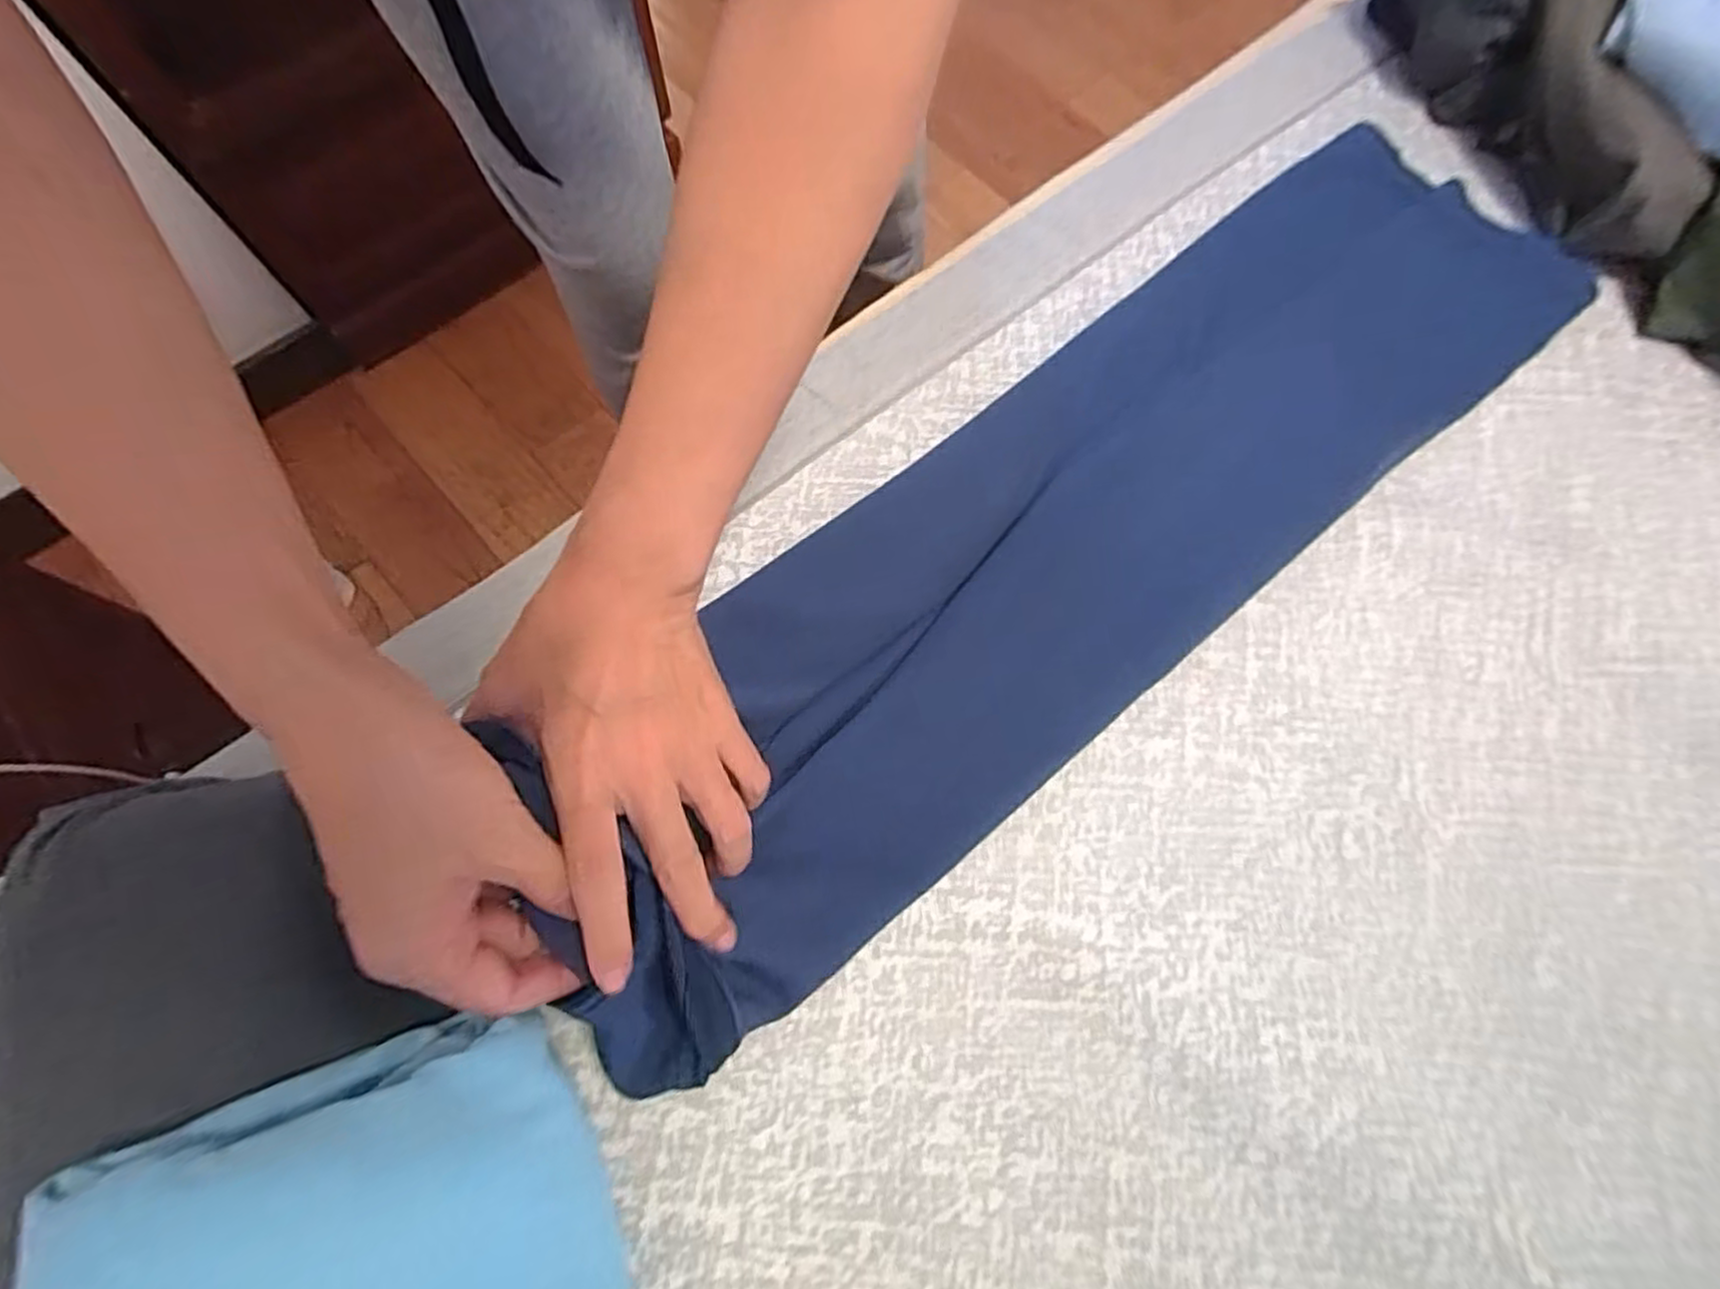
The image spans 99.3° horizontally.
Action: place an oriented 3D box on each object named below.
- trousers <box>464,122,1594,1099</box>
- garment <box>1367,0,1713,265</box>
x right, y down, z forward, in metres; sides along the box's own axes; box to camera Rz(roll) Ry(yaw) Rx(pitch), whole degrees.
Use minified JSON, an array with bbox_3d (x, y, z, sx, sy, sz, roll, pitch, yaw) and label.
[{"bbox_3d":[0.127,-0.076,0.400,0.708,0.061,0.197,-41,75,-17],"label":"trousers"},{"bbox_3d":[0.483,-0.407,0.504,0.104,0.090,0.311,-19,71,-7],"label":"garment"}]

